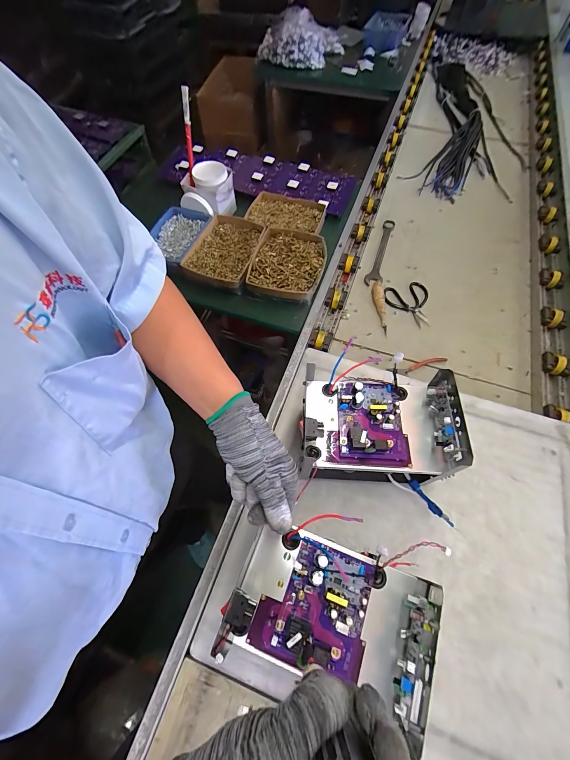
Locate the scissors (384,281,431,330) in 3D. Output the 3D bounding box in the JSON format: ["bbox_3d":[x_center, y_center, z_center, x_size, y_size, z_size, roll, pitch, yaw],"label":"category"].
[{"bbox_3d":[0.367,-0.232,0.870,0.153,0.020,0.128,37,69,8],"label":"scissors"}]

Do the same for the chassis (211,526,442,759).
[{"bbox_3d":[0.057,0.285,0.366,0.240,0.069,0.144,18,64,7],"label":"chassis"}]

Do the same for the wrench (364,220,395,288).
[{"bbox_3d":[0.311,-0.410,0.954,0.050,0.016,0.299,18,64,10],"label":"wrench"}]

